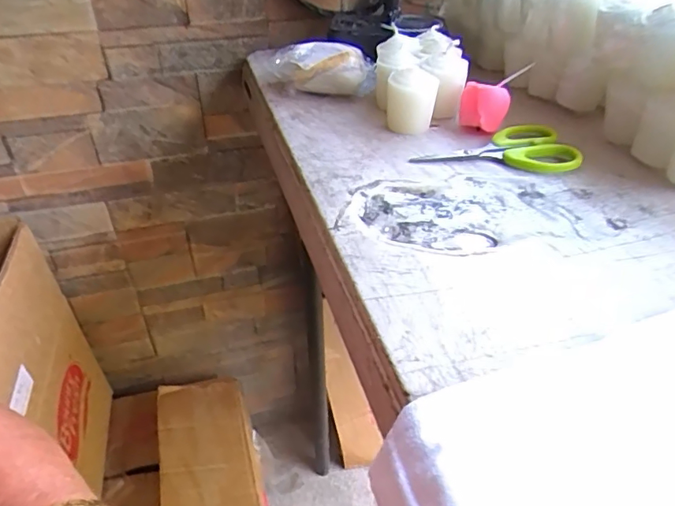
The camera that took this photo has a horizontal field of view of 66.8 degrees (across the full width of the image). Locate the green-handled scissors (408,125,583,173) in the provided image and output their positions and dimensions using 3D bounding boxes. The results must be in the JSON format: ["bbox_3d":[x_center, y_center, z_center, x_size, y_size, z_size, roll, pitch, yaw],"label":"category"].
[{"bbox_3d":[0.114,-0.078,0.375,0.113,0.012,0.056,4,37,7],"label":"green-handled scissors"}]

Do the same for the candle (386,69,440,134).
[{"bbox_3d":[0.059,-0.121,0.401,0.039,0.045,0.039,6,38,9],"label":"candle"}]

